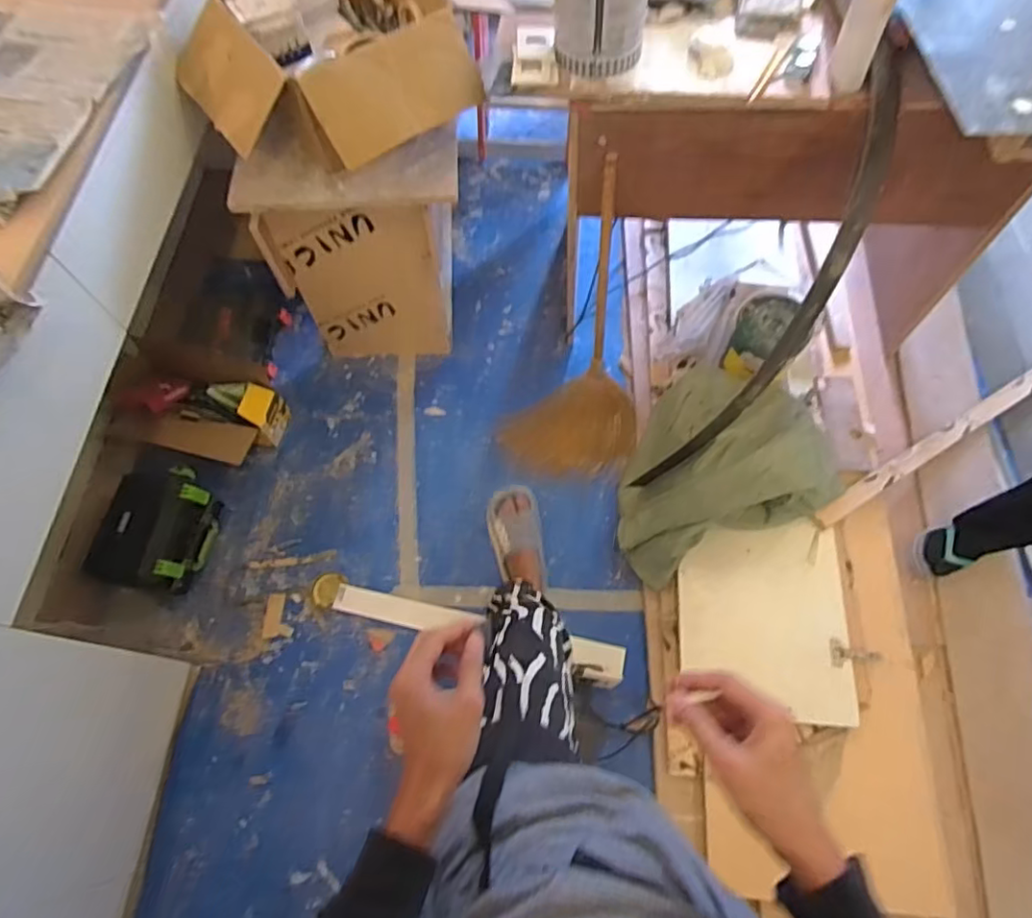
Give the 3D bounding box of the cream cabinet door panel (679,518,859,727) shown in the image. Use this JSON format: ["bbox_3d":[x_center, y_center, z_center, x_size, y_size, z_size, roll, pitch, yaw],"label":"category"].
[{"bbox_3d":[0.575,0.361,1.407,0.373,0.026,0.429,4,72,6],"label":"cream cabinet door panel"}]

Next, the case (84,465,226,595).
[{"bbox_3d":[-0.888,0.174,1.520,0.208,0.161,0.301,8,66,5],"label":"case"}]

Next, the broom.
[{"bbox_3d":[0.179,-0.320,1.558,0.364,0.801,0.224,13,37,8],"label":"broom"}]

